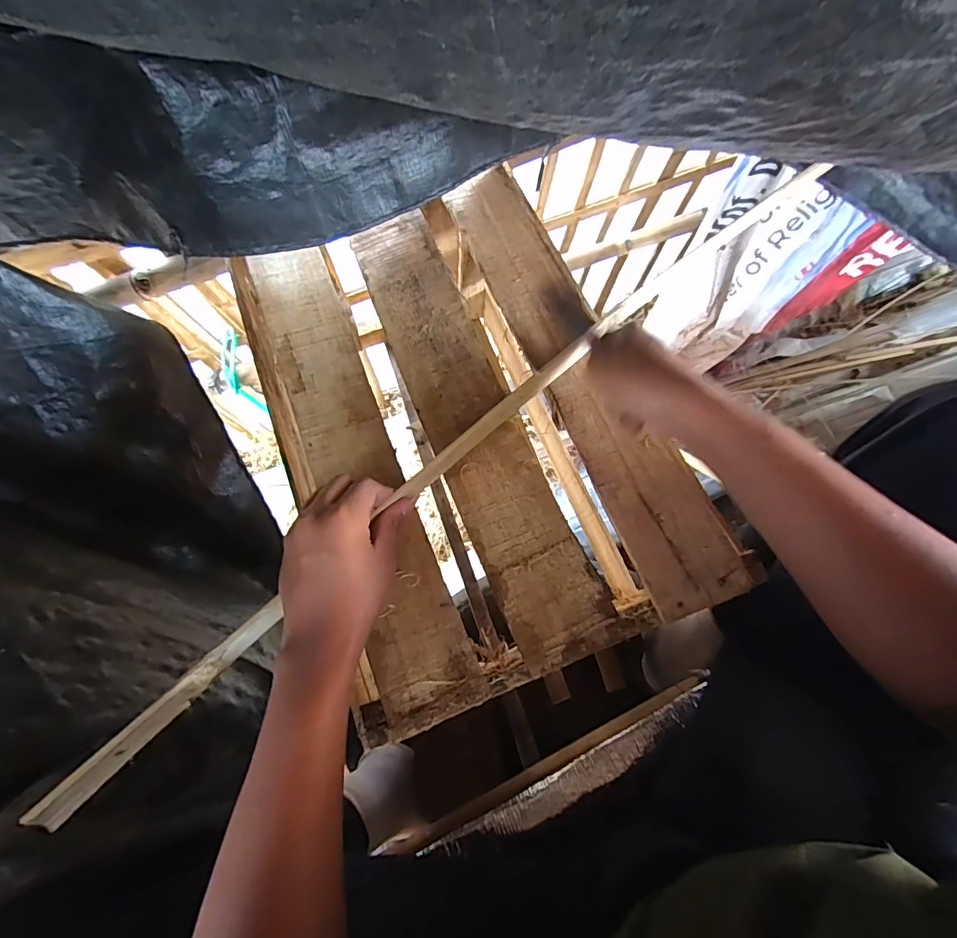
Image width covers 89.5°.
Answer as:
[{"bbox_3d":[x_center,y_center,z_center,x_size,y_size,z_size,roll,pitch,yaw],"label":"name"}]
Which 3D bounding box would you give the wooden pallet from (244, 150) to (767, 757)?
[{"bbox_3d":[-0.018,-0.060,0.456,0.334,0.053,0.482,-22,74,-7],"label":"wooden pallet"}]

